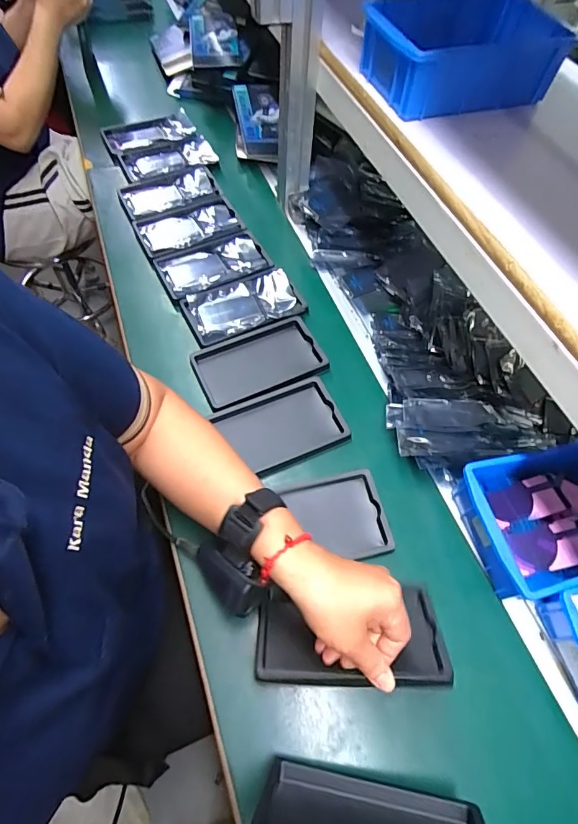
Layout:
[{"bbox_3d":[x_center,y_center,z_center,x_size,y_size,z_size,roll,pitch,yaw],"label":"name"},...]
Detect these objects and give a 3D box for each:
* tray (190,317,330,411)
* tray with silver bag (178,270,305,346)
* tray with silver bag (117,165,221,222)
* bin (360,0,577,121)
[{"bbox_3d":[-0.038,-0.065,0.569,0.158,0.011,0.099,-18,62,-14],"label":"tray"},{"bbox_3d":[-0.062,-0.146,0.621,0.157,0.014,0.093,-19,62,-14],"label":"tray with silver bag"},{"bbox_3d":[-0.202,-0.371,0.755,0.158,0.027,0.102,-24,64,-17],"label":"tray with silver bag"},{"bbox_3d":[0.183,-0.390,0.483,0.189,0.062,0.132,-13,61,-12],"label":"bin"}]

